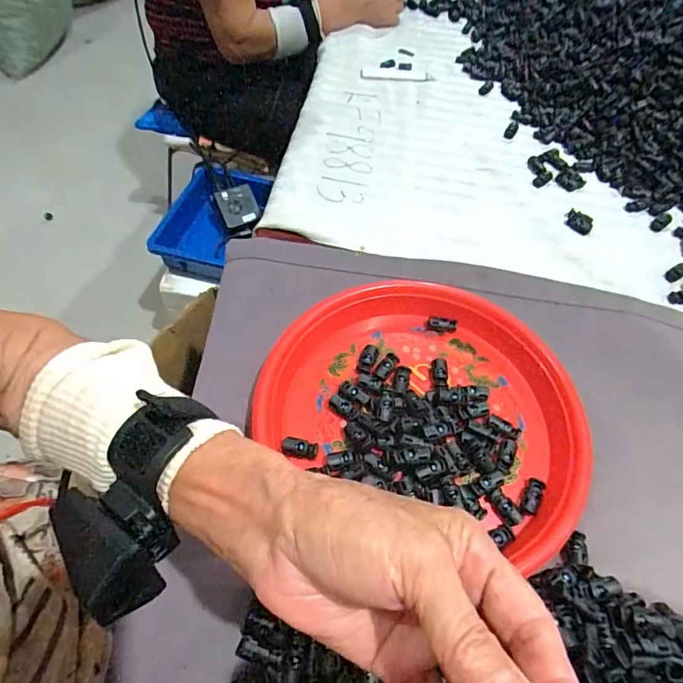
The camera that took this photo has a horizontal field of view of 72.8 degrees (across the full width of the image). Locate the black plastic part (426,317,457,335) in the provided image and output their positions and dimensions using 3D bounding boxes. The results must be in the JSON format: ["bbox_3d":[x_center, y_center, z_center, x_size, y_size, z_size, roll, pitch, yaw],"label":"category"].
[{"bbox_3d":[0.094,-0.015,0.436,0.027,0.006,0.015,11,90,6],"label":"black plastic part"}]

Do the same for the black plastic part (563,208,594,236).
[{"bbox_3d":[0.273,-0.137,0.530,0.030,0.015,0.022,33,61,17],"label":"black plastic part"}]

